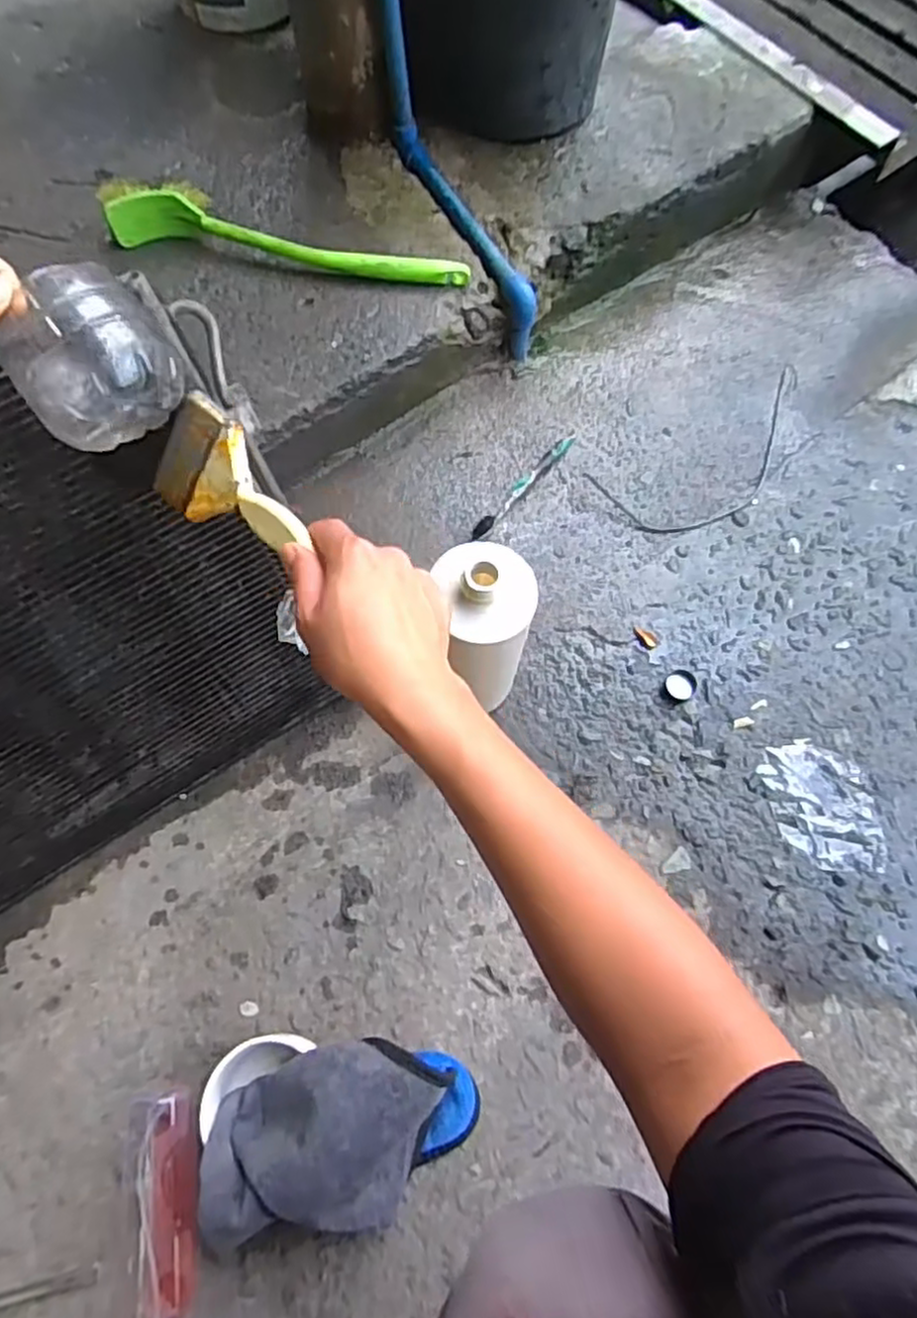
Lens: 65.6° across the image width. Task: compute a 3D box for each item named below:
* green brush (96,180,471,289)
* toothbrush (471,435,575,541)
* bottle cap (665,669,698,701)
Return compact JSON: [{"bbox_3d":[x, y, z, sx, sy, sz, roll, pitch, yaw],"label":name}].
[{"bbox_3d":[-0.178,-0.439,0.733,0.381,0.057,0.071,8,69,5],"label":"green brush"},{"bbox_3d":[0.070,-0.186,0.758,0.017,0.012,0.168,38,74,15],"label":"toothbrush"},{"bbox_3d":[0.213,0.026,0.683,0.030,0.010,0.028,0,68,1],"label":"bottle cap"}]

